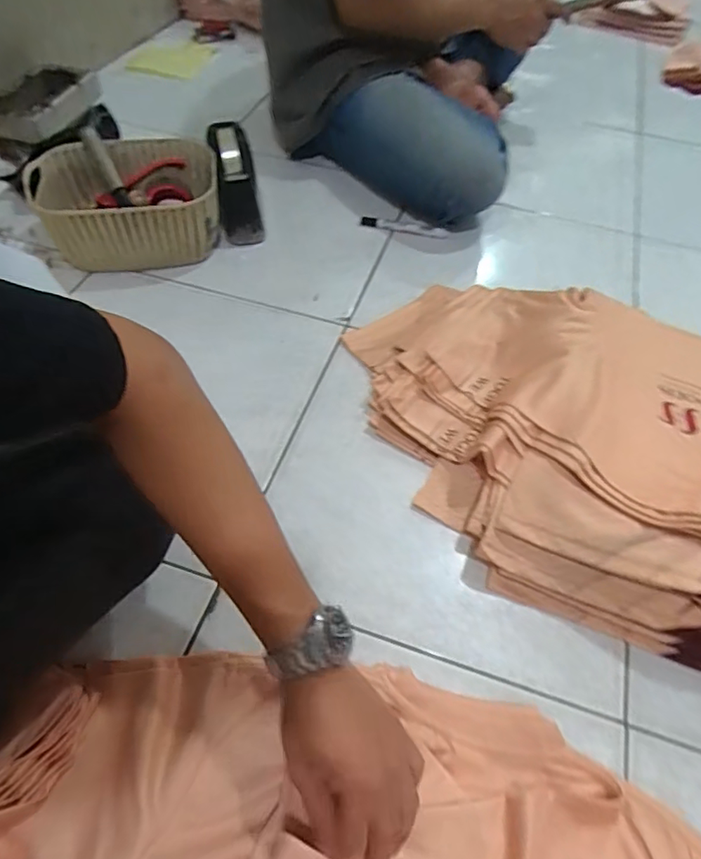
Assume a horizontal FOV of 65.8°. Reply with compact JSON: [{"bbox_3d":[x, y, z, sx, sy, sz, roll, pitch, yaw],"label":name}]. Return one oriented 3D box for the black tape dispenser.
[{"bbox_3d":[-0.191,-0.405,0.893,0.068,0.122,0.176,-9,55,-10],"label":"black tape dispenser"}]

